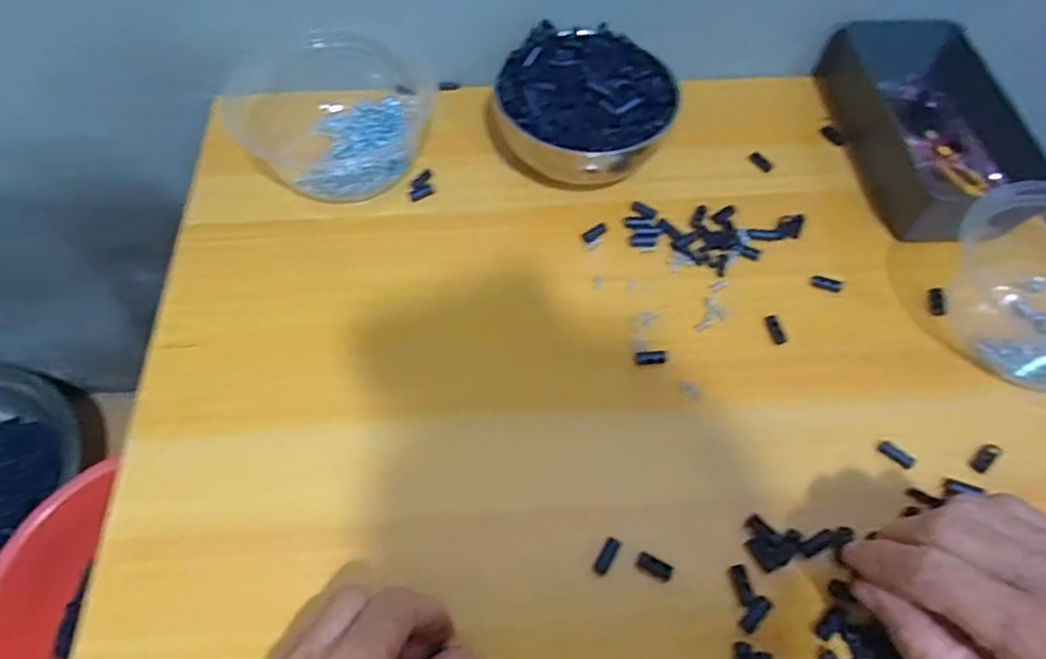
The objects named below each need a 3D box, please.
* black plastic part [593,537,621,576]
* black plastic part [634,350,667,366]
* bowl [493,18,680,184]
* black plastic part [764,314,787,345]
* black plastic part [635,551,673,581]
[{"bbox_3d":[0.042,0.114,0.326,0.008,0.004,0.019,30,62,15],"label":"black plastic part"},{"bbox_3d":[0.077,0.017,0.387,0.019,0.005,0.008,-3,59,-4],"label":"black plastic part"},{"bbox_3d":[0.042,-0.154,0.455,0.118,0.062,0.117,1,59,-2],"label":"bowl"},{"bbox_3d":[0.156,0.000,0.398,0.008,0.004,0.020,-11,60,-9],"label":"black plastic part"},{"bbox_3d":[0.066,0.119,0.323,0.018,0.004,0.009,26,61,13],"label":"black plastic part"}]

